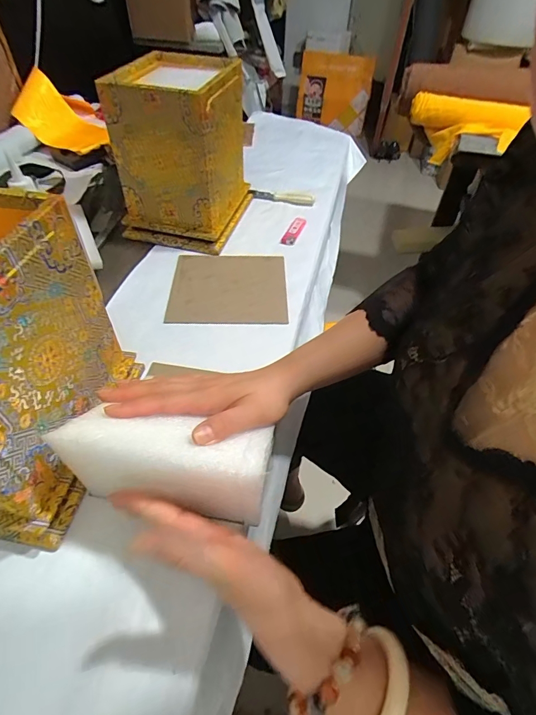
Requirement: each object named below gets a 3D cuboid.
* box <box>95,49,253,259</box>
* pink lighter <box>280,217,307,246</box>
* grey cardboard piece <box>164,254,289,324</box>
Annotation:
[{"bbox_3d":[-0.131,-0.323,0.617,0.168,0.217,0.192,9,48,4],"label":"box"},{"bbox_3d":[0.046,-0.221,0.678,0.025,0.009,0.087,17,50,12],"label":"pink lighter"},{"bbox_3d":[-0.057,-0.105,0.579,0.166,0.008,0.151,2,53,-4],"label":"grey cardboard piece"}]

